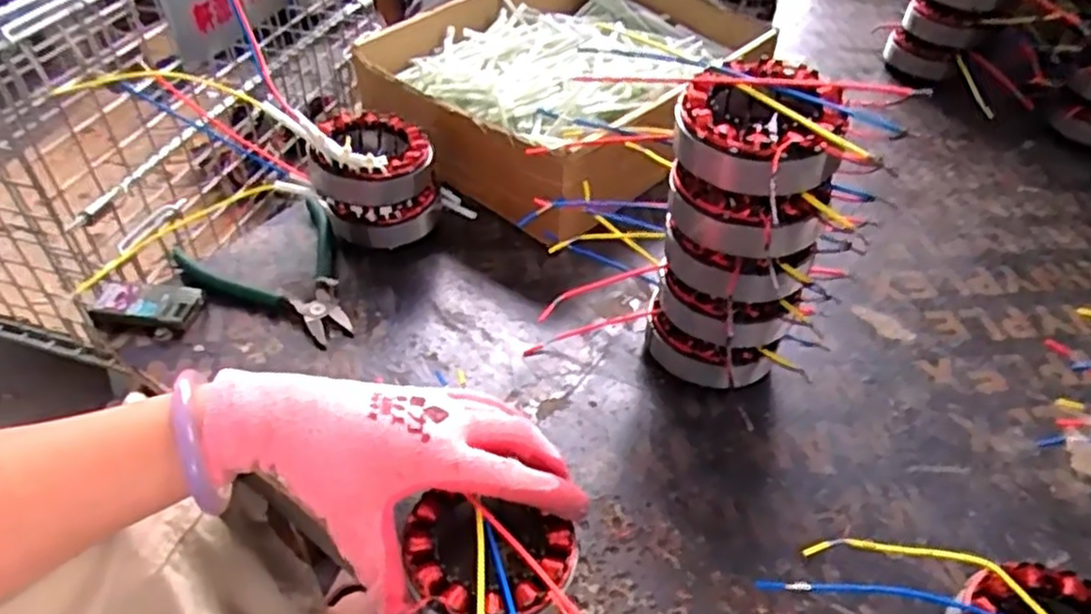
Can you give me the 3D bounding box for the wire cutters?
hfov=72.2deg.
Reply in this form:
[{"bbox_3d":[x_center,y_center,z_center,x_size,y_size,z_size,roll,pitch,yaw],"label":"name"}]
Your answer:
[{"bbox_3d":[-0.186,-0.021,0.544,0.109,0.015,0.136,-30,52,-28],"label":"wire cutters"}]

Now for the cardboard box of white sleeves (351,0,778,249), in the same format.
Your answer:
[{"bbox_3d":[0.034,-0.204,0.689,0.278,0.095,0.339,34,53,29],"label":"cardboard box of white sleeves"}]

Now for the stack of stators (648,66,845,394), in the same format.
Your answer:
[{"bbox_3d":[0.113,-0.035,0.449,0.088,0.195,0.086,12,45,12],"label":"stack of stators"}]

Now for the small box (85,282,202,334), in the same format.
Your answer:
[{"bbox_3d":[-0.278,-0.001,0.523,0.071,0.020,0.034,3,44,2],"label":"small box"}]

